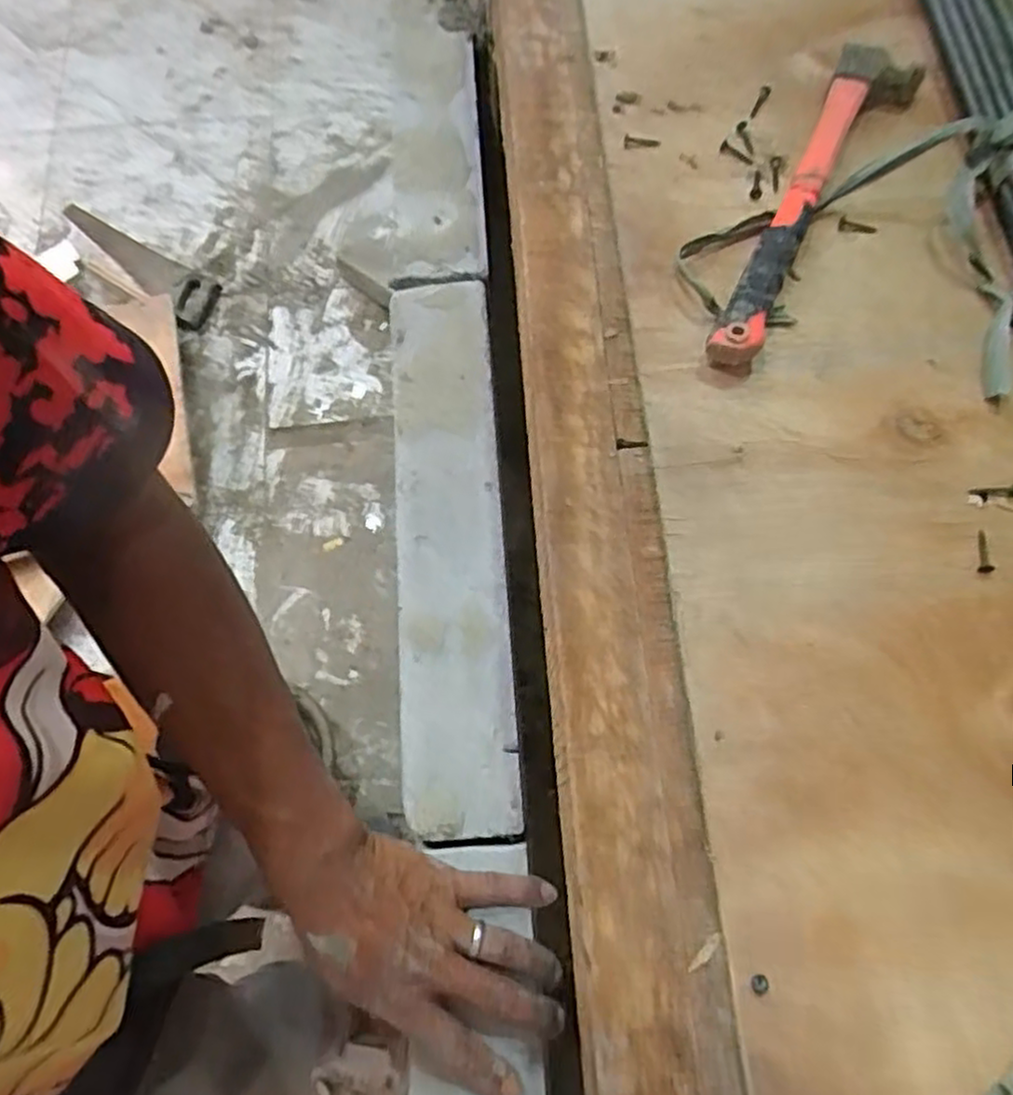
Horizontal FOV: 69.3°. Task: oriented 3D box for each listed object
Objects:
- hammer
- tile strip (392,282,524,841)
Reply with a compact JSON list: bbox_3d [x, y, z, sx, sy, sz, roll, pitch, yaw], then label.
[{"bbox_3d":[0.184,-0.213,0.449,0.047,0.026,0.256,29,74,11],"label":"hammer"},{"bbox_3d":[-0.039,-0.013,0.508,0.076,0.016,0.394,-4,71,0],"label":"tile strip"}]

